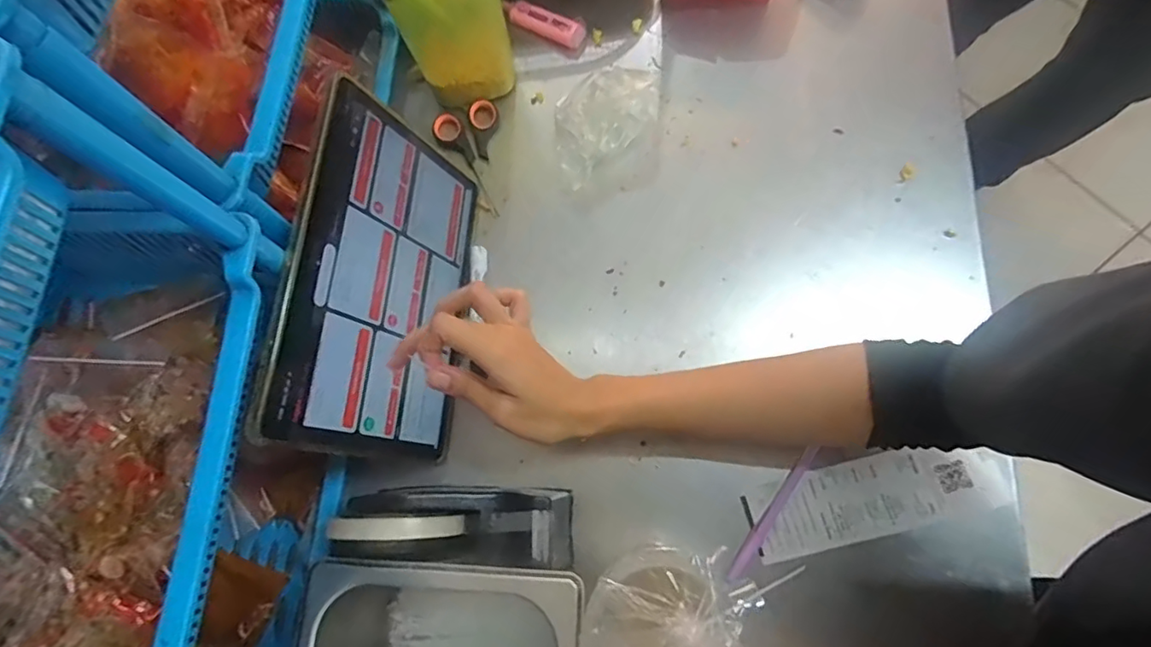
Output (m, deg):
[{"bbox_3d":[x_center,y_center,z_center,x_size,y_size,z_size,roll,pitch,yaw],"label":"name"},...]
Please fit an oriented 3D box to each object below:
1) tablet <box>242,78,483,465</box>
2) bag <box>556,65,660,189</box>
[{"bbox_3d":[-0.139,-0.033,0.422,0.010,0.160,0.252,-4,72,28],"label":"tablet"},{"bbox_3d":[0.018,-0.194,0.517,0.122,0.047,0.089,-43,75,-7],"label":"bag"}]

